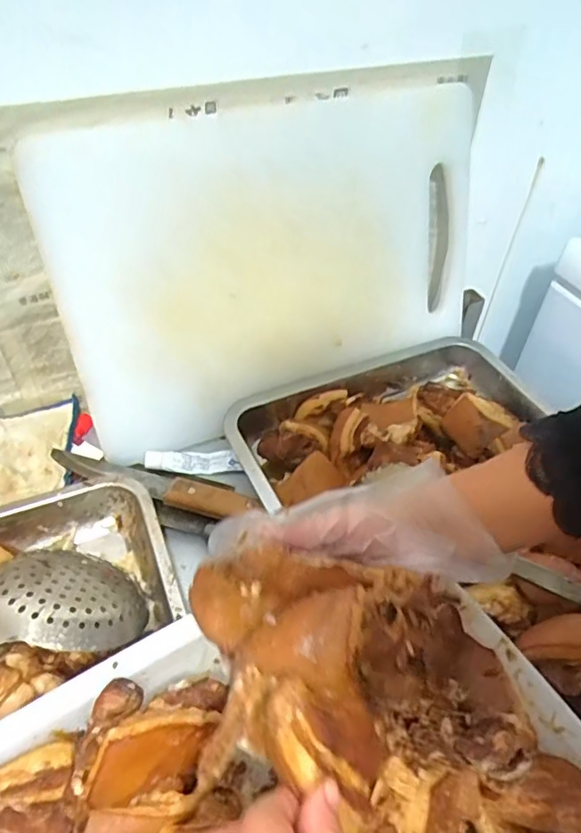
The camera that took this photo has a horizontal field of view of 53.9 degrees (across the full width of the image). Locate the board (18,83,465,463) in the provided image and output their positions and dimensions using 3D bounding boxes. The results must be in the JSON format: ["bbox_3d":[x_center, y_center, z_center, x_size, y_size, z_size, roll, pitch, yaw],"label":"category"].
[{"bbox_3d":[0.017,-0.166,0.617,0.487,0.309,0.034,-20,32,-21],"label":"board"}]

